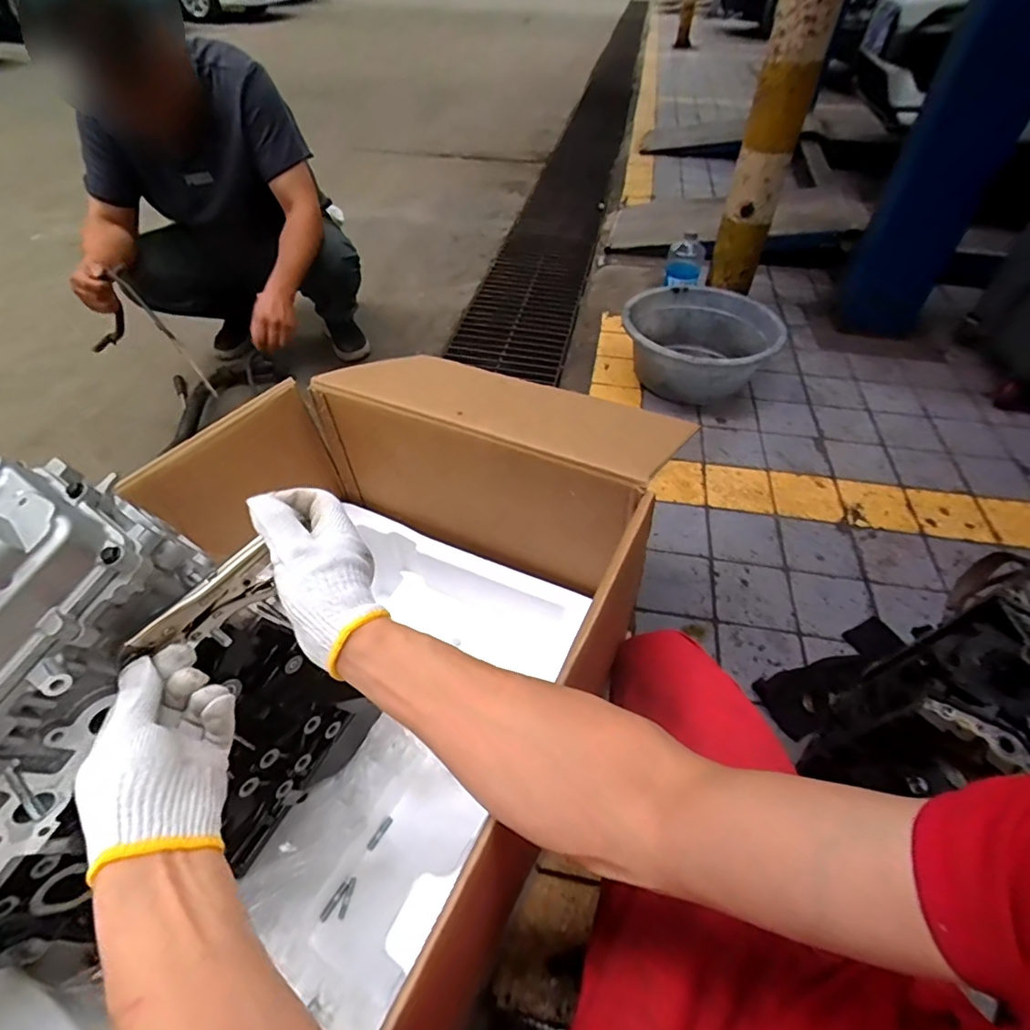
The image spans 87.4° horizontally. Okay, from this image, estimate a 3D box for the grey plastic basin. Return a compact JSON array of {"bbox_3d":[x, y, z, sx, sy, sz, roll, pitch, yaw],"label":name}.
[{"bbox_3d":[0.508,-0.489,1.552,0.412,0.186,0.427,0,47,0],"label":"grey plastic basin"}]

